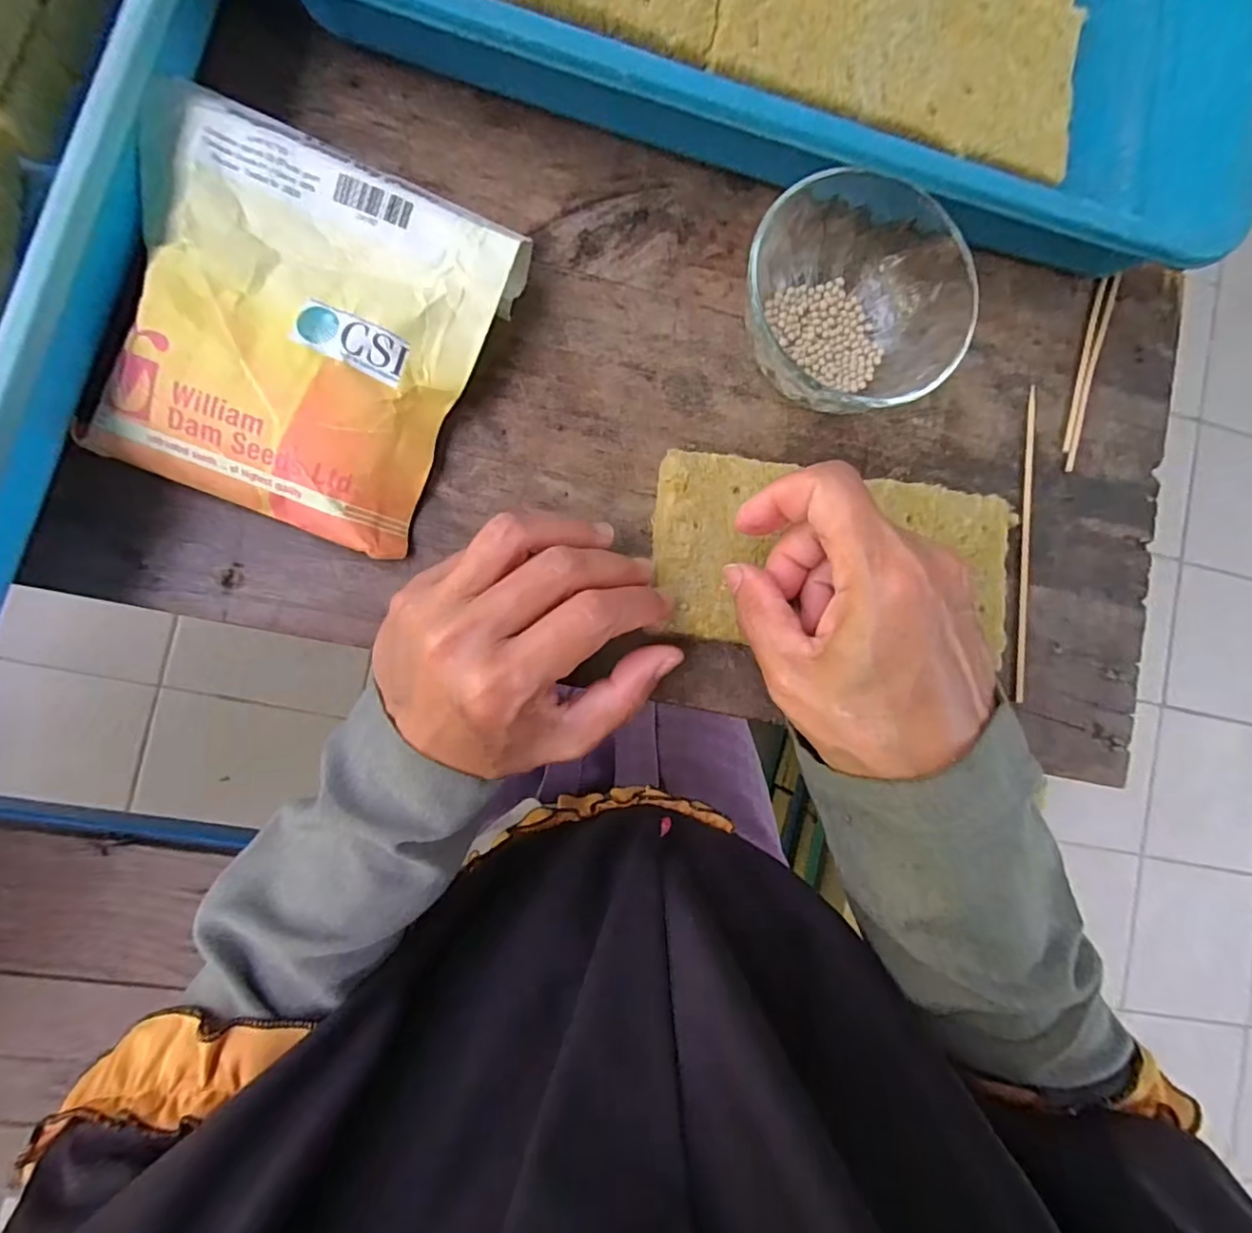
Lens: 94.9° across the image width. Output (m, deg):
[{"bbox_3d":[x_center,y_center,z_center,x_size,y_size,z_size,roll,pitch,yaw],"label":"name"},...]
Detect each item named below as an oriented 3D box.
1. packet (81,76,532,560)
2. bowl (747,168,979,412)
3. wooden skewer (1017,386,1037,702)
[{"bbox_3d":[-0.122,-0.104,0.210,0.128,0.029,0.129,22,86,-5],"label":"packet"},{"bbox_3d":[0.094,-0.132,0.237,0.093,0.040,0.081,17,86,-6],"label":"bowl"},{"bbox_3d":[0.188,-0.034,0.269,0.006,0.004,0.145,6,87,-6],"label":"wooden skewer"}]

